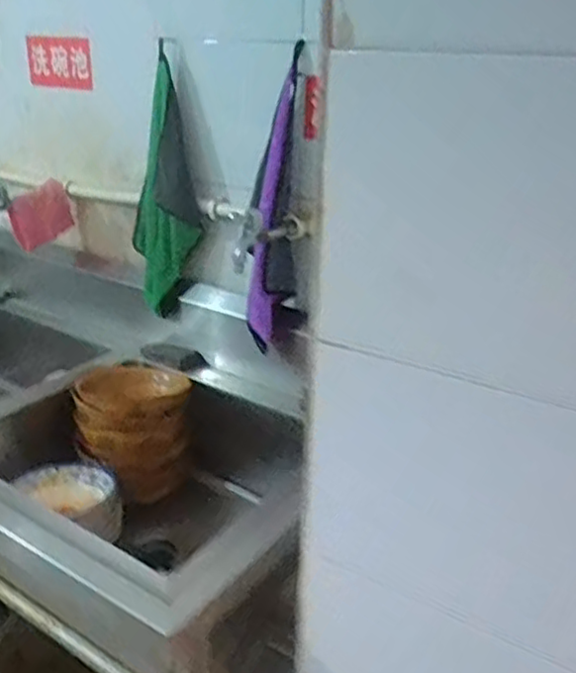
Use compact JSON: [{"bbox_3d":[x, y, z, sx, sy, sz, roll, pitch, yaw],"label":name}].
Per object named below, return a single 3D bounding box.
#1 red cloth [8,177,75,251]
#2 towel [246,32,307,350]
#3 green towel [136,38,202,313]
[{"bbox_3d":[-0.513,-0.258,1.430,0.053,0.121,0.138,12,25,22],"label":"red cloth"},{"bbox_3d":[-0.016,-0.218,1.149,0.090,0.467,0.161,2,23,-1],"label":"towel"},{"bbox_3d":[-0.219,-0.267,1.273,0.145,0.463,0.027,21,21,13],"label":"green towel"}]

